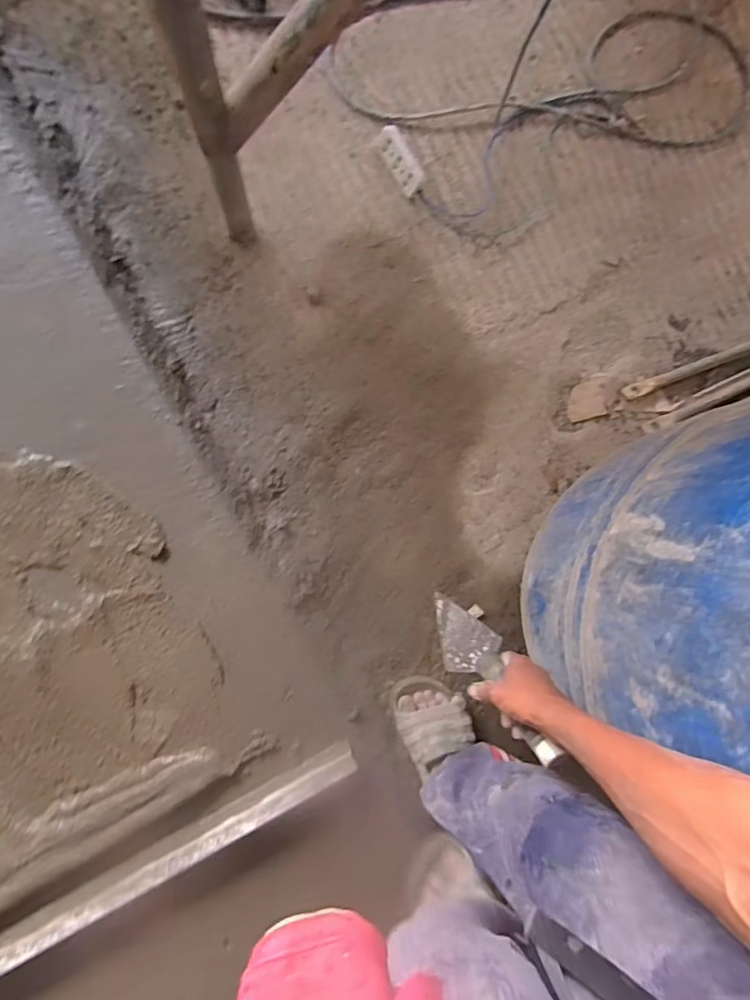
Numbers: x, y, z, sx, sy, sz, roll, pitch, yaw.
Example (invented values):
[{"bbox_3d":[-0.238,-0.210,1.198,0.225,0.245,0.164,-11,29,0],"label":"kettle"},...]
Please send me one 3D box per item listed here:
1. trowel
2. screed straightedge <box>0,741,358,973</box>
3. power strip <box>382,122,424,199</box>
[{"bbox_3d":[0.136,0.205,0.650,0.075,0.253,0.060,-23,114,-8],"label":"trowel"},{"bbox_3d":[-0.608,0.674,0.686,1.311,0.036,0.039,-27,91,-7],"label":"screed straightedge"},{"bbox_3d":[0.045,-0.590,0.899,0.043,0.038,0.119,-28,90,-8],"label":"power strip"}]

